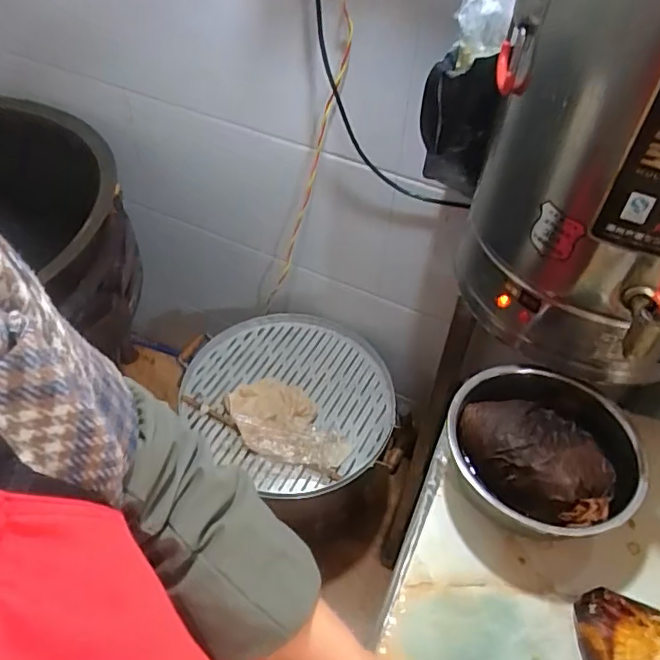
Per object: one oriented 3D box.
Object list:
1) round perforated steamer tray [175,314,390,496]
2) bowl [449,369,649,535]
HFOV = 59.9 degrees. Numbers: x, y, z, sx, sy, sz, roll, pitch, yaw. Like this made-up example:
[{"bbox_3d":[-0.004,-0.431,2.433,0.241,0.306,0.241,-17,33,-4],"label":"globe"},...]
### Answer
[{"bbox_3d":[-0.088,0.131,1.228,0.448,0.054,0.420,1,46,-1],"label":"round perforated steamer tray"},{"bbox_3d":[0.231,0.143,0.641,0.197,0.110,0.194,1,46,-1],"label":"bowl"}]

